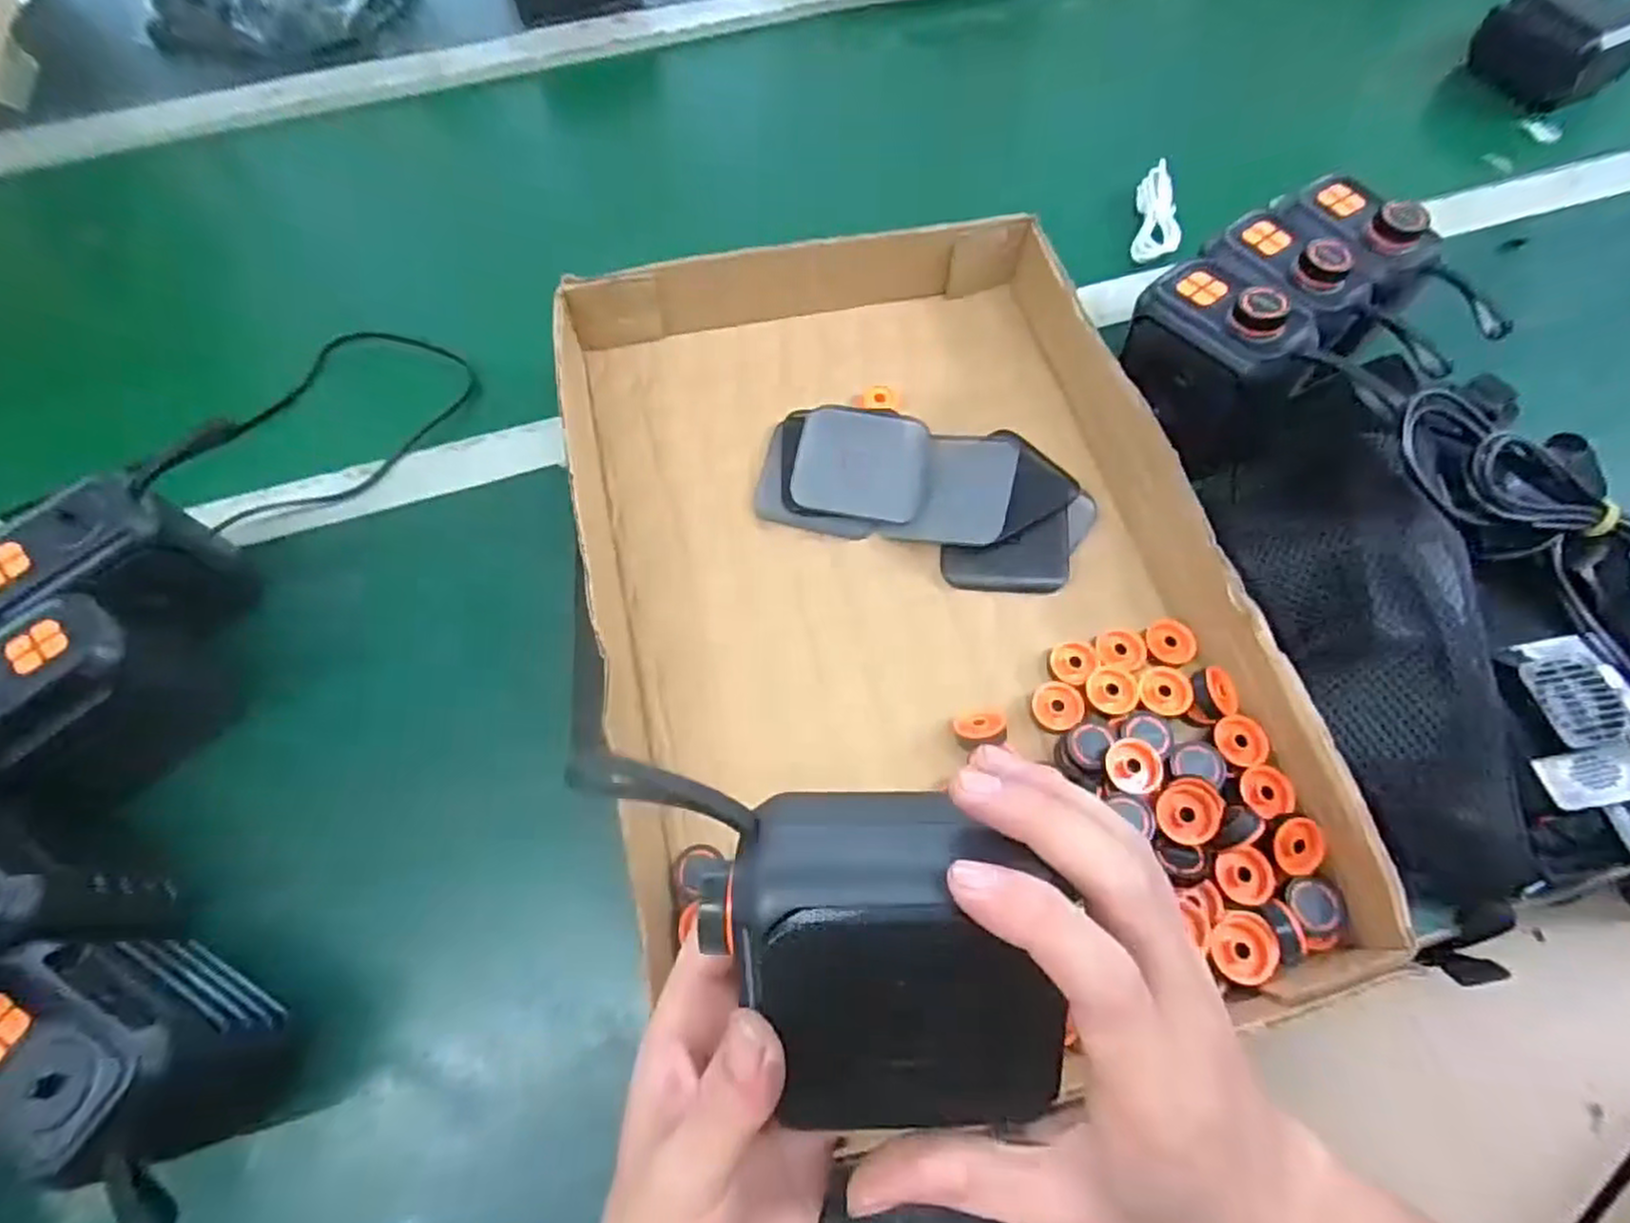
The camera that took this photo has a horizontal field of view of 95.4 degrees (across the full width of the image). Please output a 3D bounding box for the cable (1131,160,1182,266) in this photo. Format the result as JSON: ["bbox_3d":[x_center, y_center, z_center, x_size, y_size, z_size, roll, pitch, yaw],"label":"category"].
[{"bbox_3d":[0.252,-0.292,0.549,0.027,0.022,0.086,7,67,5],"label":"cable"}]

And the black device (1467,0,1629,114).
[{"bbox_3d":[0.599,-0.466,0.598,0.086,0.061,0.111,-18,67,-6],"label":"black device"}]

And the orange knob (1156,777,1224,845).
[{"bbox_3d":[0.173,0.093,0.346,0.032,0.013,0.027,-41,71,-15],"label":"orange knob"}]

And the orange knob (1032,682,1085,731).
[{"bbox_3d":[0.128,0.050,0.390,0.024,0.011,0.024,-1,66,2],"label":"orange knob"}]

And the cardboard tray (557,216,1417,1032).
[{"bbox_3d":[0.043,-0.021,0.411,0.327,0.061,0.457,-13,67,-4],"label":"cardboard tray"}]

